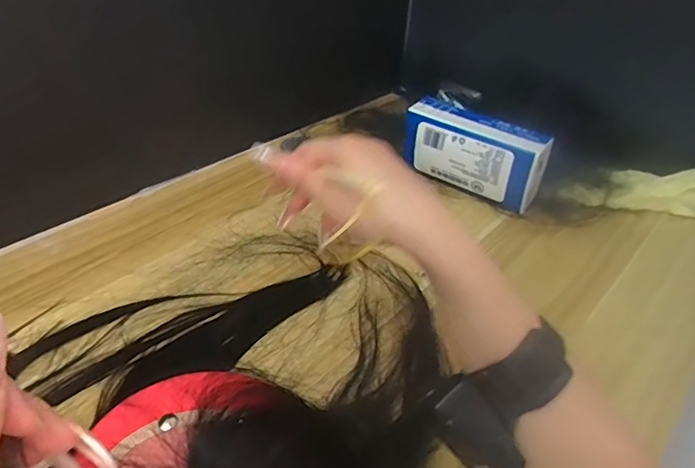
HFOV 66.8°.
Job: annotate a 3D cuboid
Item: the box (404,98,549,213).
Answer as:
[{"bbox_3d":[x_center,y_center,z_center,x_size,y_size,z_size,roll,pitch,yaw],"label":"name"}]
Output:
[{"bbox_3d":[0.156,-0.102,0.670,0.182,0.088,0.048,26,43,26],"label":"box"}]

